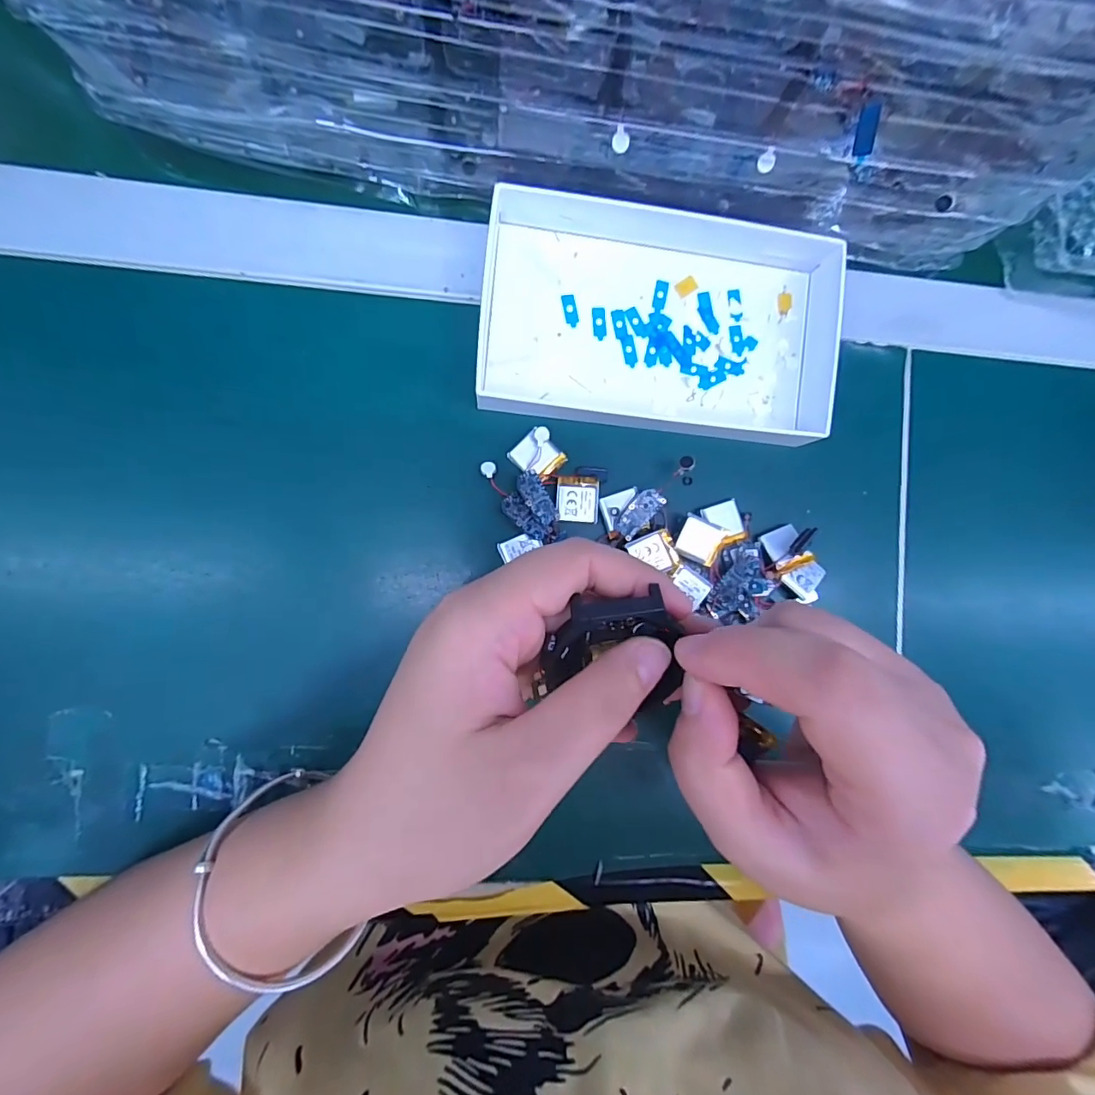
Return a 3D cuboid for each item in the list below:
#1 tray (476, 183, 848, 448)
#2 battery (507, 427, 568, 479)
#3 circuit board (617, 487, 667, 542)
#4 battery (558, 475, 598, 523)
[{"bbox_3d":[0.058,-0.118,0.255,0.177,0.027,0.111,6,88,-5],"label":"tray"},{"bbox_3d":[-0.005,-0.045,0.252,0.023,0.005,0.021,43,84,-4],"label":"battery"},{"bbox_3d":[0.046,-0.017,0.257,0.012,0.007,0.028,45,84,-4],"label":"circuit board"},{"bbox_3d":[0.016,-0.024,0.256,0.021,0.004,0.023,3,88,-7],"label":"battery"}]

